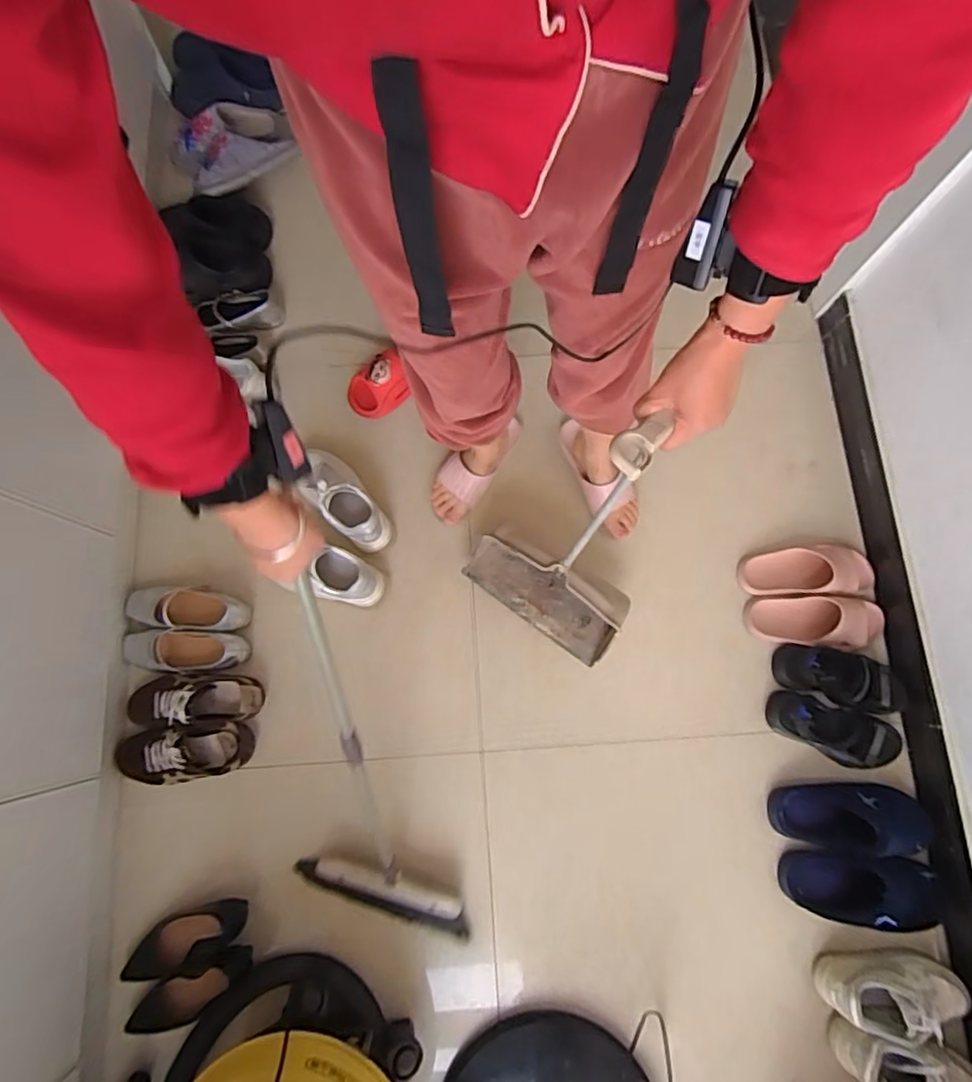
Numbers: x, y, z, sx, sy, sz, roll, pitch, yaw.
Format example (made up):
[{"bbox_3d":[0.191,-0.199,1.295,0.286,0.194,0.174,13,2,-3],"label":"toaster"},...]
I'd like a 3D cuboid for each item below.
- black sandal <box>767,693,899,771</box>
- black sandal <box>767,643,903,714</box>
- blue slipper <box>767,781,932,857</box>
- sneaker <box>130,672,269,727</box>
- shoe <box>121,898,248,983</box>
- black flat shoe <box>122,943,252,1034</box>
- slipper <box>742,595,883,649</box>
[{"bbox_3d":[0.656,0.357,1.112,0.245,0.083,0.104,18,76,4],"label":"black sandal"},{"bbox_3d":[0.678,0.260,1.129,0.240,0.085,0.110,18,76,4],"label":"black sandal"},{"bbox_3d":[0.661,0.493,1.068,0.278,0.102,0.108,8,75,1],"label":"blue slipper"},{"bbox_3d":[-0.548,0.295,1.116,0.259,0.079,0.092,-4,75,-2],"label":"sneaker"},{"bbox_3d":[-0.531,0.695,1.029,0.225,0.048,0.077,-27,77,-8],"label":"shoe"},{"bbox_3d":[-0.506,0.774,1.026,0.243,0.052,0.083,-36,79,3],"label":"black flat shoe"},{"bbox_3d":[0.647,0.153,1.159,0.263,0.061,0.103,5,75,0],"label":"slipper"}]

